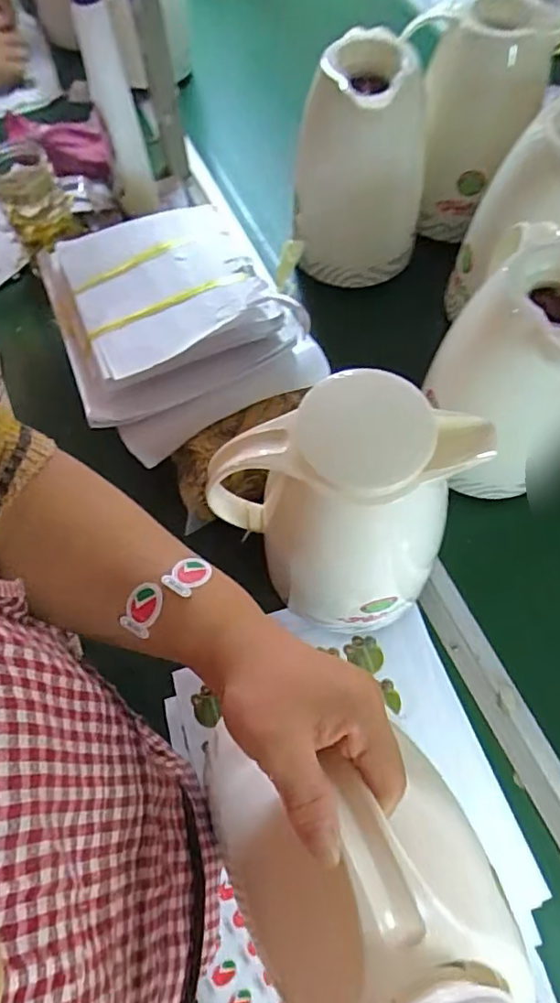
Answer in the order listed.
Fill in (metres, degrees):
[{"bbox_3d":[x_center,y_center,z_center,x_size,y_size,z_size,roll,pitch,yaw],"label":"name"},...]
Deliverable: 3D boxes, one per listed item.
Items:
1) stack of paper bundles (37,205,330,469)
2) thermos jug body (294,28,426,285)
[{"bbox_3d":[-0.117,-0.212,0.612,0.237,0.079,0.303,-22,67,-9],"label":"stack of paper bundles"},{"bbox_3d":[0.094,-0.396,0.675,0.145,0.220,0.149,3,65,2],"label":"thermos jug body"}]

